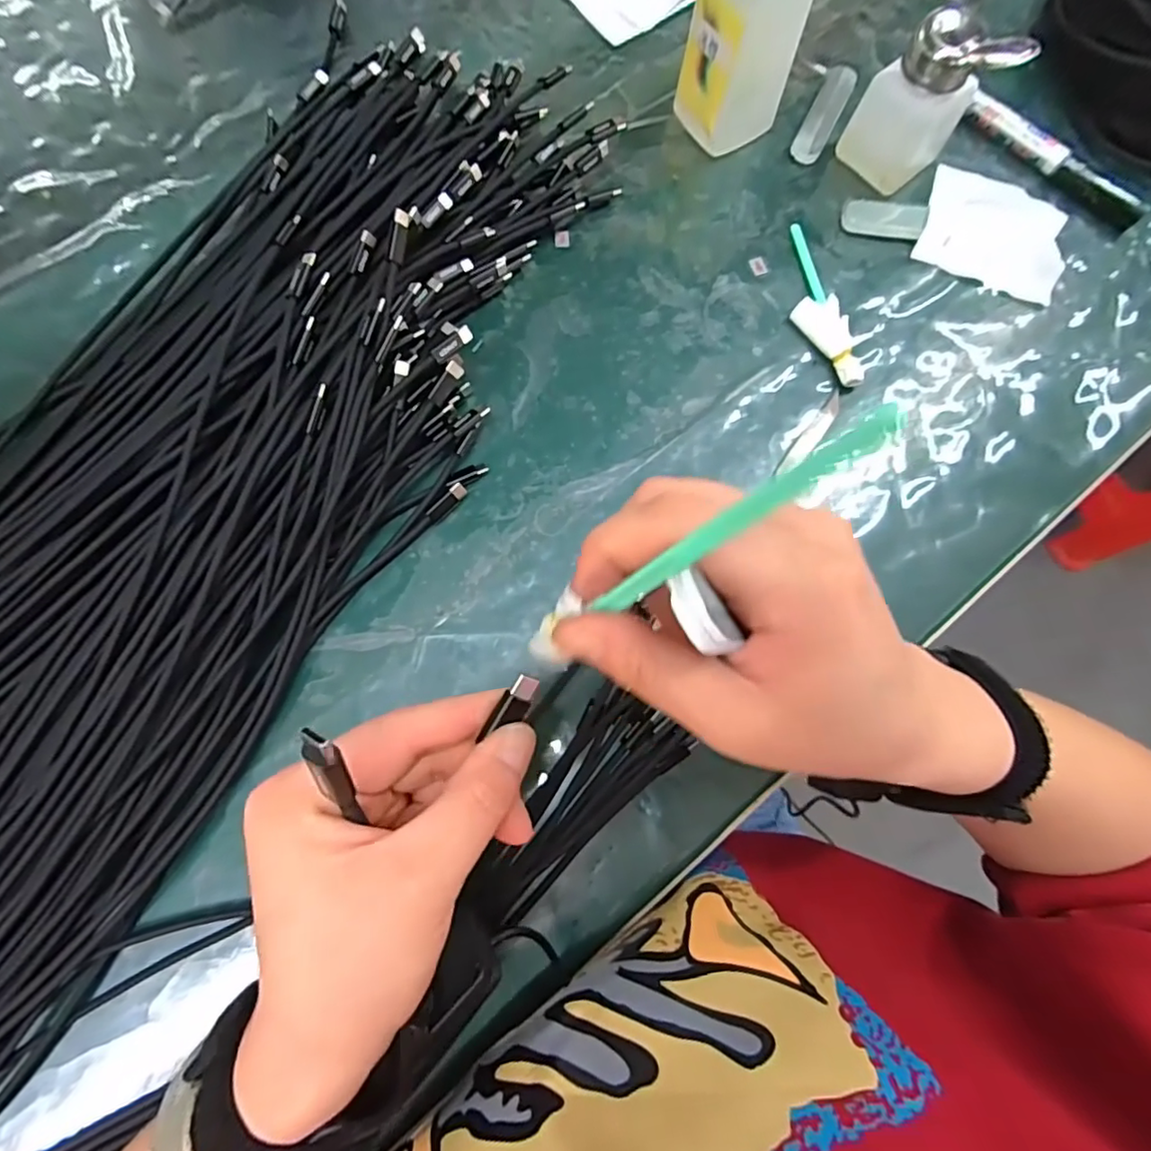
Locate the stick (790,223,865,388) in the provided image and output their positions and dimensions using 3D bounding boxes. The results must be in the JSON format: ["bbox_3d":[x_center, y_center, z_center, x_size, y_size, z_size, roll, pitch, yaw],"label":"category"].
[{"bbox_3d":[0.151,-0.171,0.359,0.028,0.011,0.116,-16,77,-5],"label":"stick"}]

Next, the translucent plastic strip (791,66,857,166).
[{"bbox_3d":[0.174,-0.323,0.397,0.021,0.010,0.086,25,77,5],"label":"translucent plastic strip"}]

